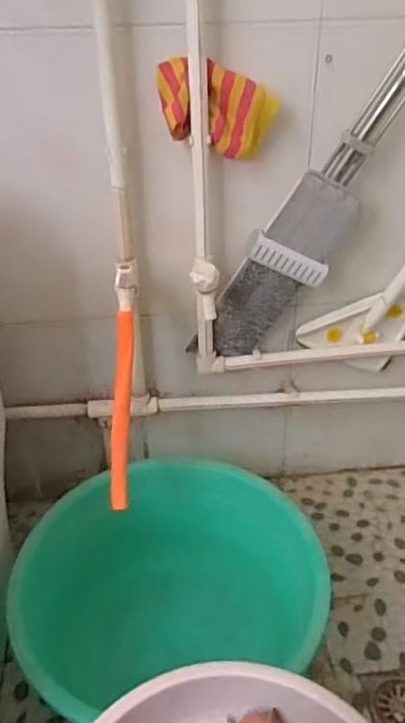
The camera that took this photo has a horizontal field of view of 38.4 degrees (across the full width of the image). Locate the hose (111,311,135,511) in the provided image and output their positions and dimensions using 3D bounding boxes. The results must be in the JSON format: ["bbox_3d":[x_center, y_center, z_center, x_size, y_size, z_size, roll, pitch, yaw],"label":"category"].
[{"bbox_3d":[-0.126,0.080,0.904,0.029,0.312,0.024,6,11,11],"label":"hose"}]

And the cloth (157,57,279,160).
[{"bbox_3d":[0.020,-0.355,0.822,0.162,0.121,0.031,4,35,8],"label":"cloth"}]

